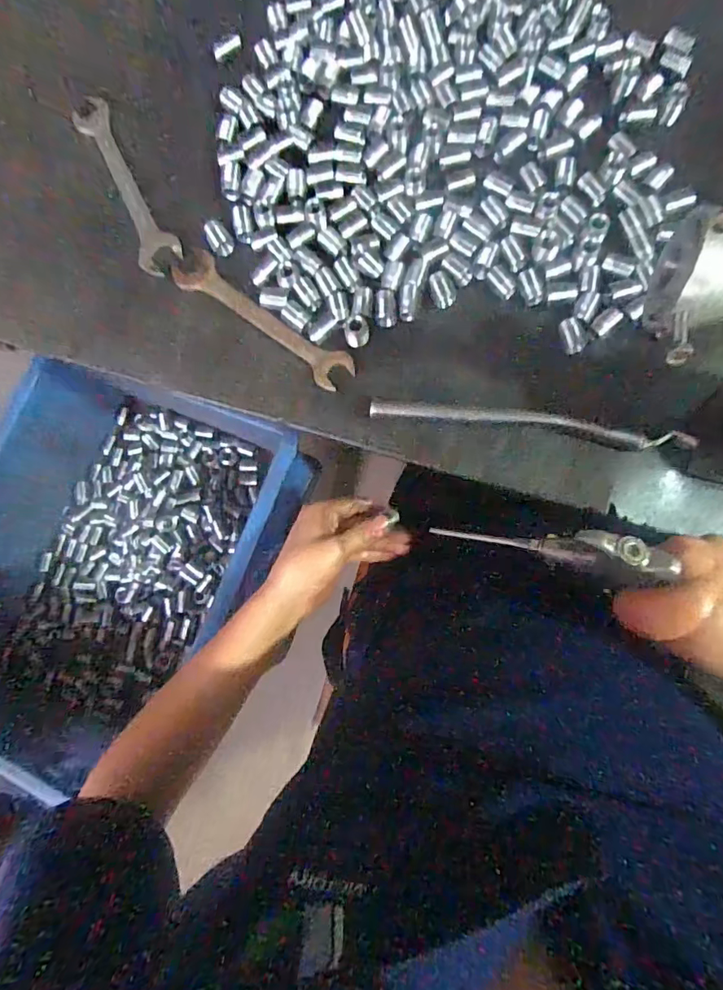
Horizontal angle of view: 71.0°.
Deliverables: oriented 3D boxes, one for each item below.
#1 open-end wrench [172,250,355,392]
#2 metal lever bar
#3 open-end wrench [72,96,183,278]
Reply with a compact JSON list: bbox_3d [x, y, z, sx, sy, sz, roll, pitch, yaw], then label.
[{"bbox_3d":[-0.080,-0.143,0.413,0.169,0.007,0.033,36,87,8],"label":"open-end wrench"},{"bbox_3d":[0.124,-0.056,0.382,0.232,0.018,0.020,8,84,5],"label":"metal lever bar"},{"bbox_3d":[-0.201,-0.268,0.433,0.036,0.009,0.176,-26,82,1],"label":"open-end wrench"}]

